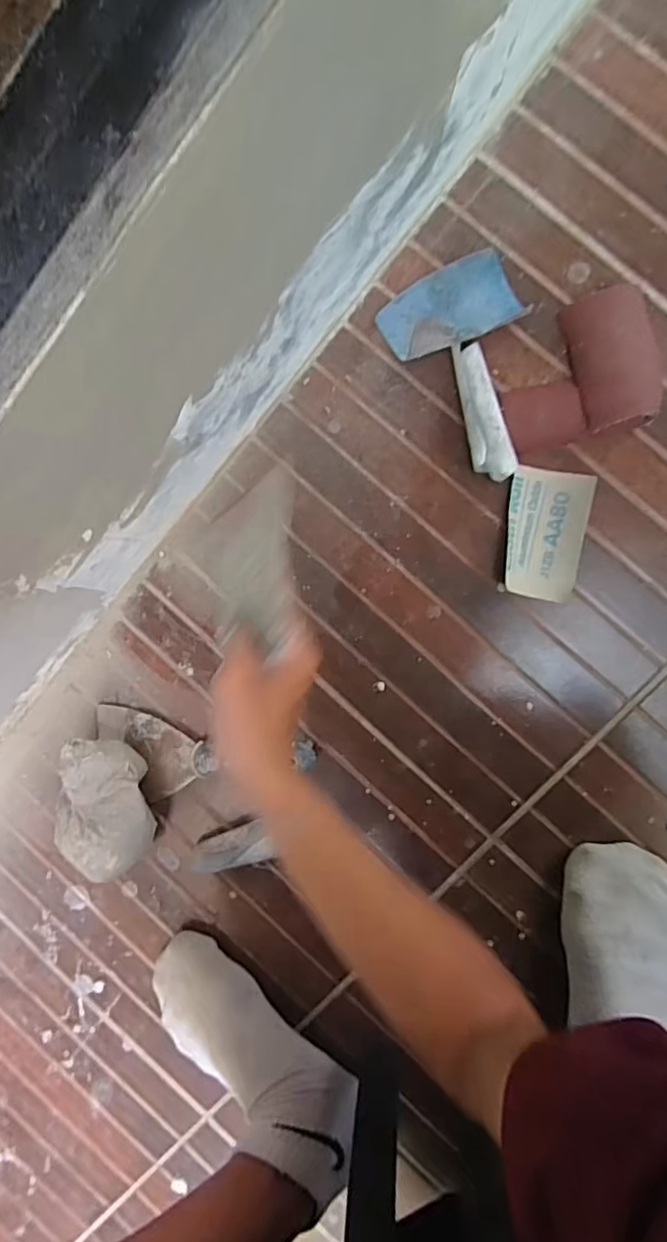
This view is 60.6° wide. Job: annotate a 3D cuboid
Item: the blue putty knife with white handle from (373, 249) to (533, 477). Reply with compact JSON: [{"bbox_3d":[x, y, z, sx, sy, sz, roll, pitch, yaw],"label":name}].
[{"bbox_3d":[0.116,-0.200,0.442,0.098,0.037,0.165,-29,90,10],"label":"blue putty knife with white handle"}]

